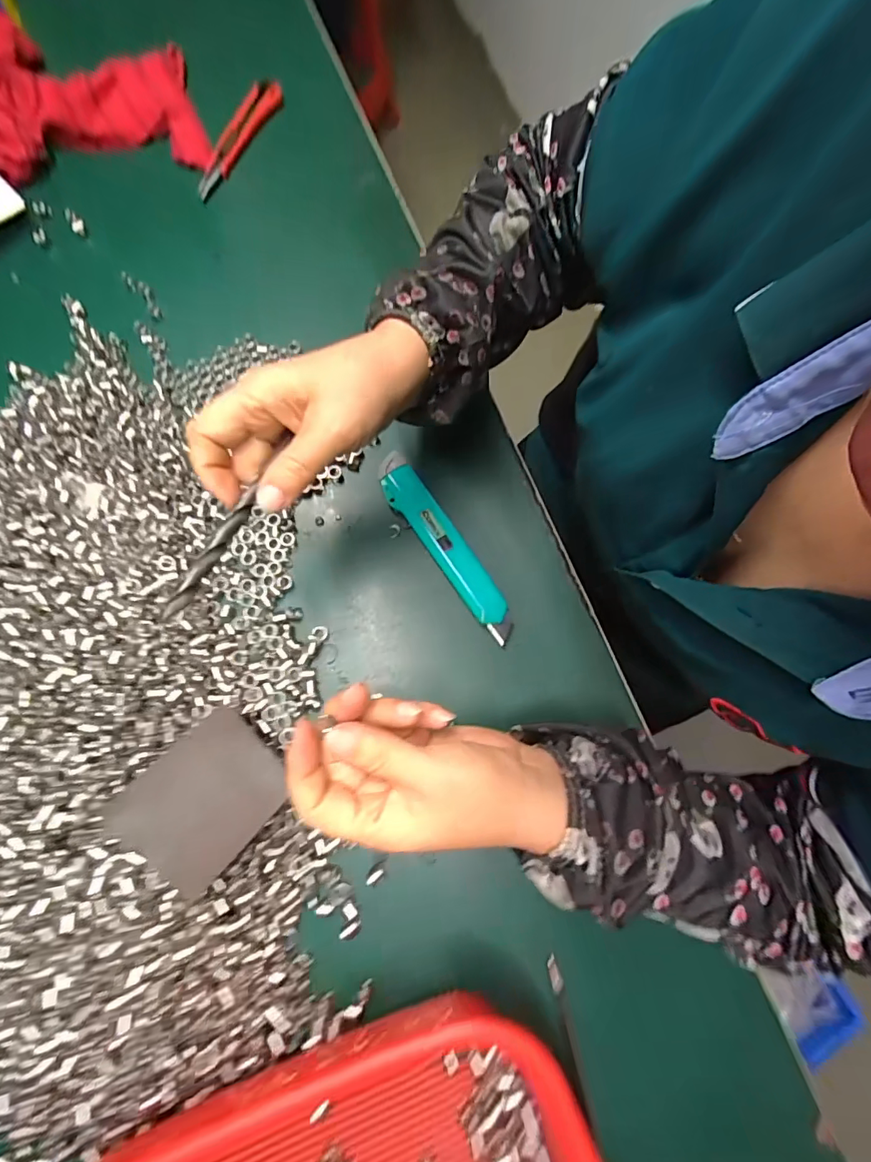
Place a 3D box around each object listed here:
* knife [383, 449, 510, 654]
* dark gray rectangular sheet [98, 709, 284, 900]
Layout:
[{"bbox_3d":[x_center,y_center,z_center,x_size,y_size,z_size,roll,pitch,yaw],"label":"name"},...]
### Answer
[{"bbox_3d":[0.006,-0.026,0.361,0.028,0.018,0.160,-34,80,-8],"label":"knife"},{"bbox_3d":[-0.129,0.121,0.273,0.068,0.005,0.080,46,57,1],"label":"dark gray rectangular sheet"}]

